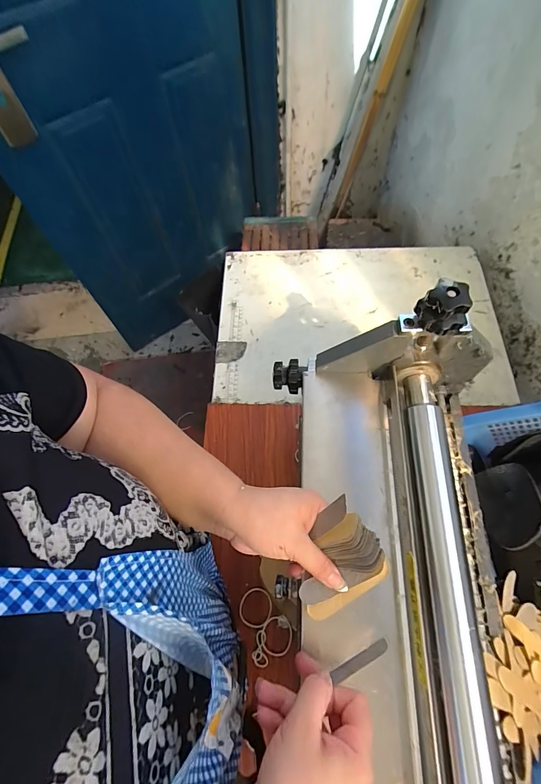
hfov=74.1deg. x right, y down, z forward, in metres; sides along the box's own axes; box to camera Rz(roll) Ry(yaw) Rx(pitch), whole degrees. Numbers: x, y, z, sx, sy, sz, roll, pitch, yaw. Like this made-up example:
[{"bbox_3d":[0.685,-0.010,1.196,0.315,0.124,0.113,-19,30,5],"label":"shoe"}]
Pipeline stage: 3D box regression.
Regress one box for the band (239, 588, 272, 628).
[{"bbox_3d":[-0.022,0.308,0.511,0.047,0.005,0.049,-7,65,0],"label":"band"}]

